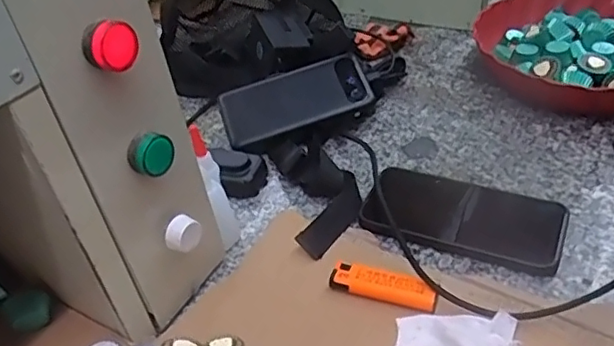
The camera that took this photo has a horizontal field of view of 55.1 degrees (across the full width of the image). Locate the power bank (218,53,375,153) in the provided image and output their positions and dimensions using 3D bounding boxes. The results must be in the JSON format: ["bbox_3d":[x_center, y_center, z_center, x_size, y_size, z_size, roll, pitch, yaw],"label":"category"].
[{"bbox_3d":[-0.012,-0.076,0.615,0.152,0.020,0.069,-18,66,-7],"label":"power bank"}]

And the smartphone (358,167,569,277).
[{"bbox_3d":[0.133,0.036,0.502,0.160,0.015,0.080,11,43,23],"label":"smartphone"}]

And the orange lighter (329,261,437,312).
[{"bbox_3d":[0.057,0.085,0.442,0.079,0.014,0.025,9,42,21],"label":"orange lighter"}]

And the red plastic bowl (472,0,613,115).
[{"bbox_3d":[0.324,-0.139,0.672,0.233,0.060,0.249,-5,39,4],"label":"red plastic bowl"}]

